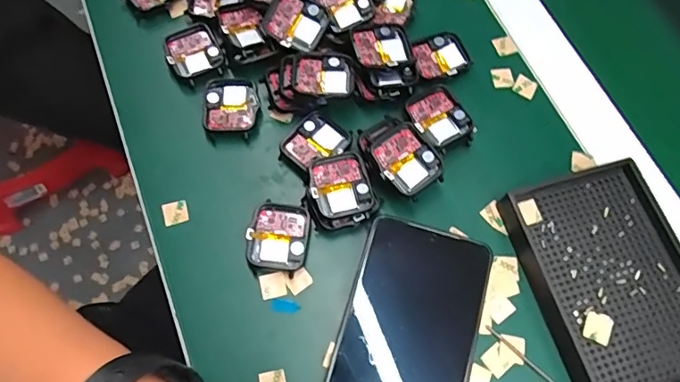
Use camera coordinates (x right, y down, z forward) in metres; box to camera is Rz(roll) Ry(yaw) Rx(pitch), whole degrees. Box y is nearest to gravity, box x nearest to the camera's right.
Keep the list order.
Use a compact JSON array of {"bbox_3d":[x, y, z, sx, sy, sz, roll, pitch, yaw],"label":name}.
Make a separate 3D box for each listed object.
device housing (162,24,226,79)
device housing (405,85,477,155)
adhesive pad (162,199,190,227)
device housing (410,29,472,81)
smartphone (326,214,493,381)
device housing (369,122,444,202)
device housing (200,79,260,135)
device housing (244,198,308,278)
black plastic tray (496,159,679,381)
[{"bbox_3d":[-0.109,-0.103,0.374,0.038,0.011,0.045,-27,71,-12],"label":"device housing"},{"bbox_3d":[0.068,-0.048,0.351,0.037,0.018,0.045,-25,71,-12],"label":"device housing"},{"bbox_3d":[-0.109,0.014,0.334,0.016,0.004,0.016,-17,75,-13],"label":"adhesive pad"},{"bbox_3d":[0.072,-0.101,0.374,0.048,0.014,0.035,-23,71,-11],"label":"device housing"},{"bbox_3d":[0.037,0.095,0.296,0.075,0.014,0.155,16,68,4],"label":"smartphone"},{"bbox_3d":[0.043,-0.020,0.325,0.038,0.011,0.042,-34,85,-12],"label":"device housing"},{"bbox_3d":[-0.077,-0.059,0.359,0.037,0.014,0.041,4,68,0],"label":"device housing"},{"bbox_3d":[-0.039,0.030,0.324,0.036,0.013,0.045,9,68,1],"label":"device housing"},{"bbox_3d":[0.169,0.054,0.314,0.093,0.018,0.134,-14,69,-8],"label":"black plastic tray"}]

